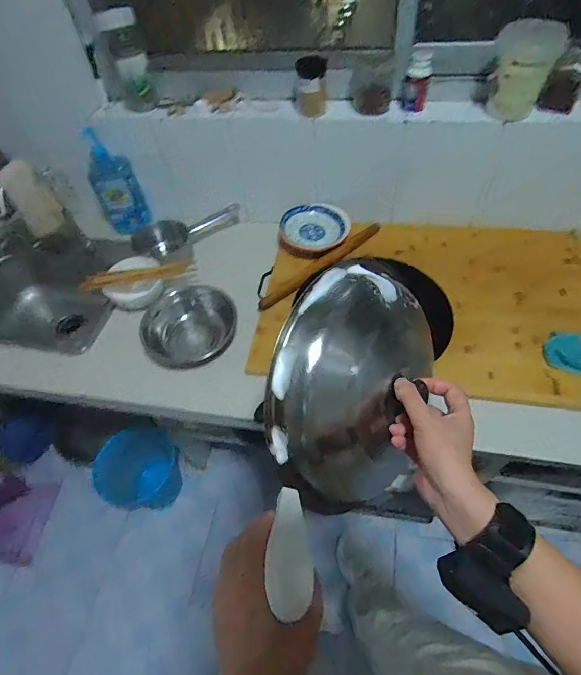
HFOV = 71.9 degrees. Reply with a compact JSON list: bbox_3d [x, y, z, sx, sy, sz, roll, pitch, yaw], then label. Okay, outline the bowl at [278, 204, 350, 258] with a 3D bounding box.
[{"bbox_3d":[0.057,-0.276,1.032,0.174,0.048,0.140,-26,73,-3],"label":"bowl"}]

